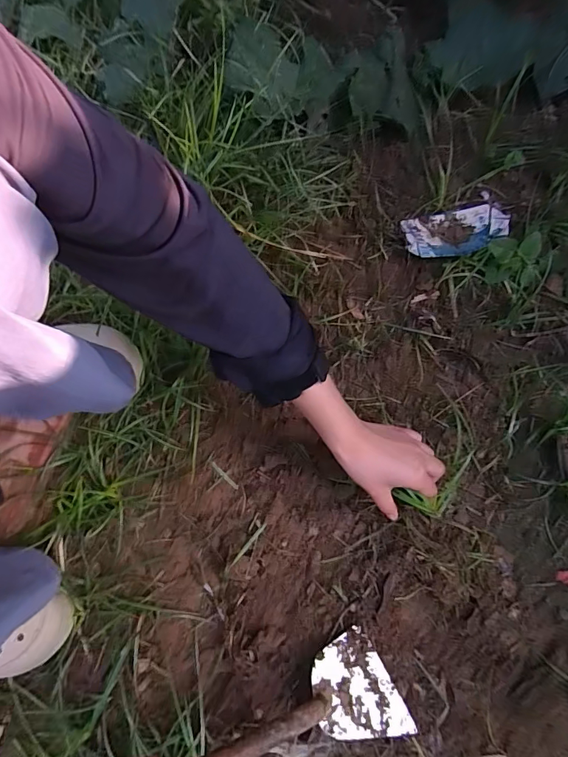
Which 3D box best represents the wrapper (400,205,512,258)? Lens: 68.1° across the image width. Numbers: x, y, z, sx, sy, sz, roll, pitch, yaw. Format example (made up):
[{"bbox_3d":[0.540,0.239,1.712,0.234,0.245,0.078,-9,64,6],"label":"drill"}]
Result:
[{"bbox_3d":[0.246,-0.211,0.600,0.146,0.015,0.081,-8,73,-1],"label":"wrapper"}]

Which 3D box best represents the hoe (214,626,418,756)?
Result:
[{"bbox_3d":[0.001,0.305,0.374,0.288,0.045,0.093,10,68,-39],"label":"hoe"}]

